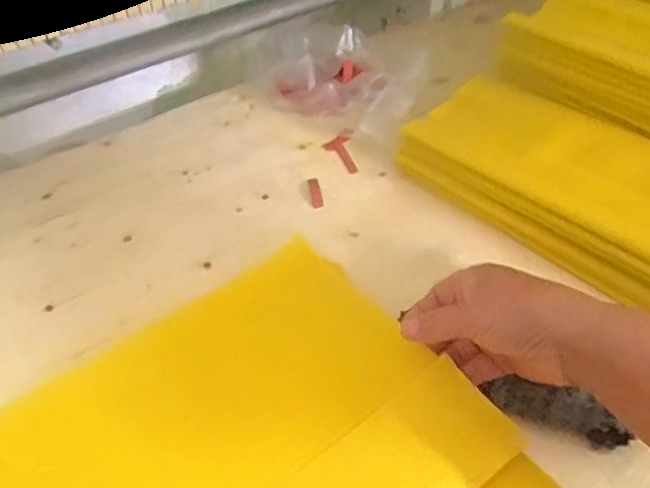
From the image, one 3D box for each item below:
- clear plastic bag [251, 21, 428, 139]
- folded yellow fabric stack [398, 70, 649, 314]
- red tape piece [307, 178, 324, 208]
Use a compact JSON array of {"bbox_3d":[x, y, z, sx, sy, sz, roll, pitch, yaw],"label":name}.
[{"bbox_3d":[0.018,-0.202,0.727,0.217,0.067,0.142,28,50,26],"label":"clear plastic bag"},{"bbox_3d":[0.243,-0.041,0.543,0.144,0.085,0.363,-33,52,-31],"label":"folded yellow fabric stack"},{"bbox_3d":[-0.010,-0.052,0.617,0.011,0.004,0.048,-6,43,-7],"label":"red tape piece"}]

